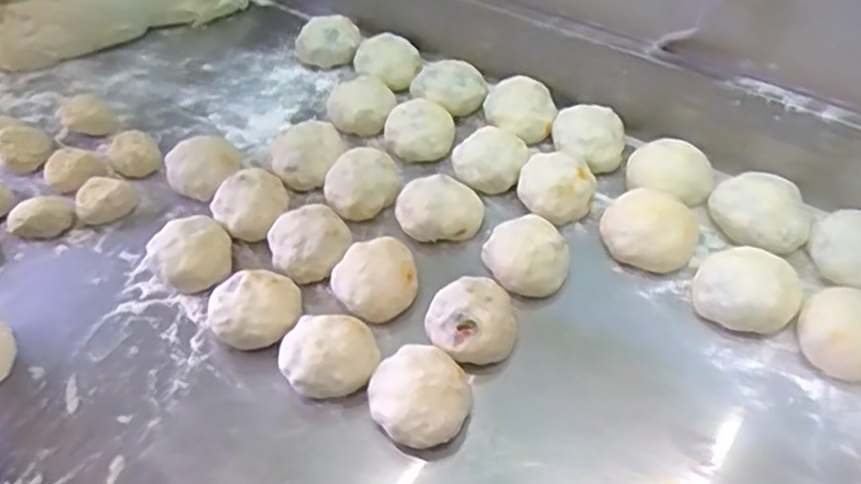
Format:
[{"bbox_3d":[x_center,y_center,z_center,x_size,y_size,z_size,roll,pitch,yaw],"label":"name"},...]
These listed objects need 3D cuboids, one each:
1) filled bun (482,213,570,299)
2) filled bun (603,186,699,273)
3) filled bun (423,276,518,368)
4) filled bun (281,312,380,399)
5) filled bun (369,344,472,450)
[{"bbox_3d":[0.085,0.014,0.643,0.072,0.043,0.077,-16,50,-8],"label":"filled bun"},{"bbox_3d":[0.195,-0.014,0.651,0.083,0.045,0.076,7,51,11],"label":"filled bun"},{"bbox_3d":[0.033,0.069,0.596,0.067,0.052,0.067,-2,50,3],"label":"filled bun"},{"bbox_3d":[-0.081,0.091,0.587,0.077,0.054,0.065,-5,50,1],"label":"filled bun"},{"bbox_3d":[-0.007,0.120,0.557,0.072,0.056,0.075,-2,50,3],"label":"filled bun"}]

